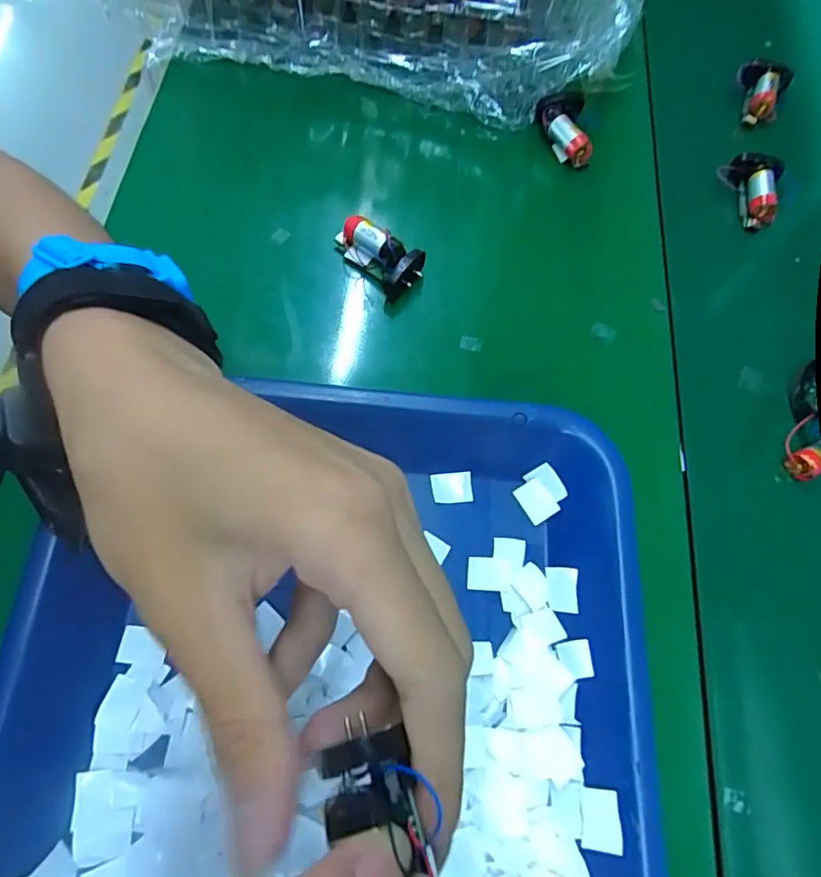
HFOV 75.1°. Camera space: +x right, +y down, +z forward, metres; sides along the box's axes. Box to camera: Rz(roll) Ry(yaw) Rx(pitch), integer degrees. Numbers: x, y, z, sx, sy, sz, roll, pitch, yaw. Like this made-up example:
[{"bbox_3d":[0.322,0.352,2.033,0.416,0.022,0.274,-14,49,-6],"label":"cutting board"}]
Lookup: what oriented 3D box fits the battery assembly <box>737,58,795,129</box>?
[{"bbox_3d":[0.260,-0.258,0.398,0.036,0.017,0.052,25,70,7],"label":"battery assembly"}]

